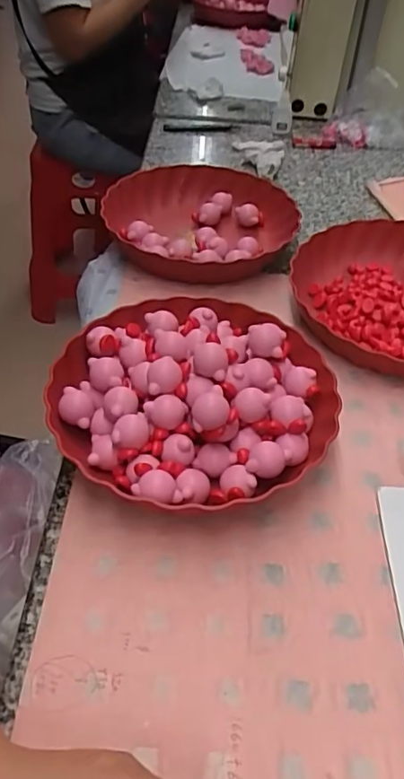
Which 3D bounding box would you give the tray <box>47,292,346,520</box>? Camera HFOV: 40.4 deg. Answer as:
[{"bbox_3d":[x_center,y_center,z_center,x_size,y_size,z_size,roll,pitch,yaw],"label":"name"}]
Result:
[{"bbox_3d":[-0.005,0.004,0.483,0.230,0.076,0.219,-30,54,-28],"label":"tray"}]

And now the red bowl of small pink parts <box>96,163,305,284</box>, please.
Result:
[{"bbox_3d":[0.002,-0.210,0.718,0.221,0.066,0.241,1,46,-1],"label":"red bowl of small pink parts"}]

